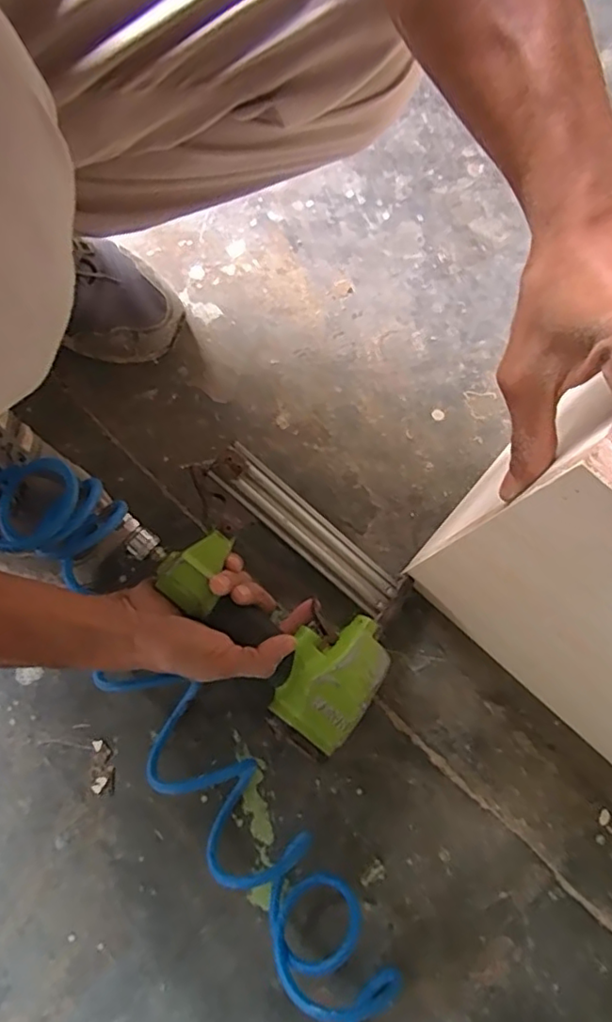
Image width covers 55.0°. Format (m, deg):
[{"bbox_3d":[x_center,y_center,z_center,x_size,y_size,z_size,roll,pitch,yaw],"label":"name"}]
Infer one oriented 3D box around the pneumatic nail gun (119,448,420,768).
[{"bbox_3d":[-0.021,0.068,0.497,0.222,0.056,0.146,47,63,0],"label":"pneumatic nail gun"}]

